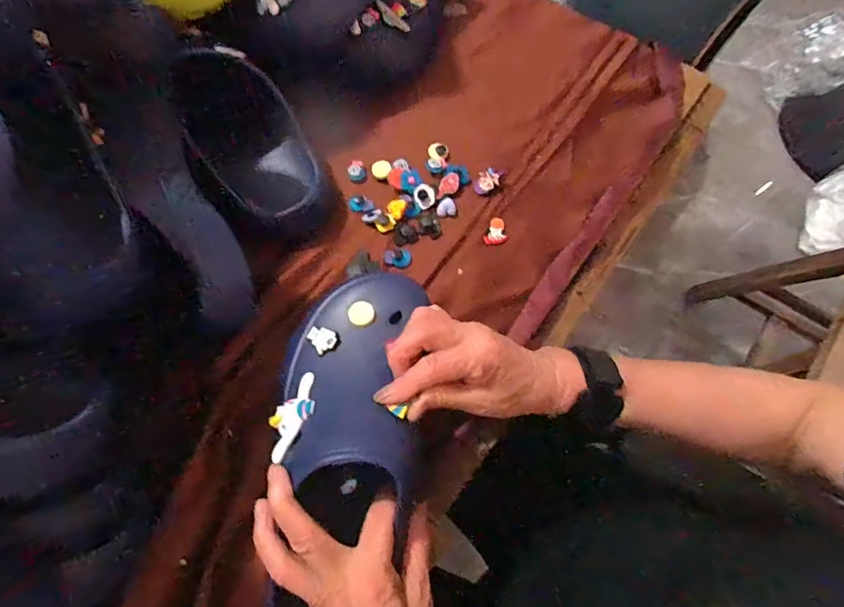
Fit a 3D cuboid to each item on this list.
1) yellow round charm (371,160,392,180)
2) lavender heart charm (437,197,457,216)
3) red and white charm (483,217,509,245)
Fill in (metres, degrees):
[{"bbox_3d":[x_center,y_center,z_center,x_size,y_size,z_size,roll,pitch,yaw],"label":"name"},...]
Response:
[{"bbox_3d":[-0.042,-0.141,0.494,0.021,0.006,0.021,0,69,0],"label":"yellow round charm"},{"bbox_3d":[0.025,-0.099,0.478,0.019,0.007,0.016,-5,69,-2],"label":"lavender heart charm"},{"bbox_3d":[0.074,-0.073,0.474,0.023,0.004,0.030,-9,69,-4],"label":"red and white charm"}]

